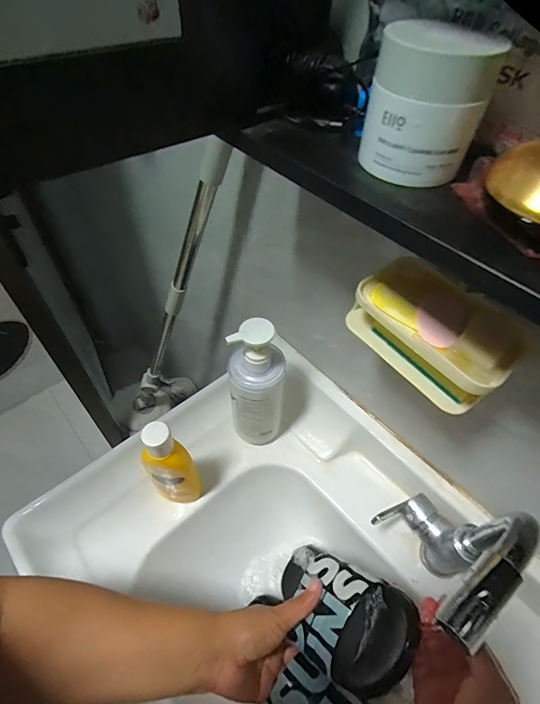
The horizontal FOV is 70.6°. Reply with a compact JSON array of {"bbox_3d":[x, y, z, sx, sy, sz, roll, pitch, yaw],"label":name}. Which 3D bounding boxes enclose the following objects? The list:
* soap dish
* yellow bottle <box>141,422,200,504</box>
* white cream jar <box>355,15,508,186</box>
[{"bbox_3d":[0.142,-0.019,0.337,0.087,0.058,0.136,-36,61,-27],"label":"soap dish"},{"bbox_3d":[-0.126,0.152,0.491,0.056,0.199,0.035,-18,55,-16],"label":"yellow bottle"},{"bbox_3d":[0.099,-0.156,0.244,0.066,0.071,0.063,19,53,12],"label":"white cream jar"}]

